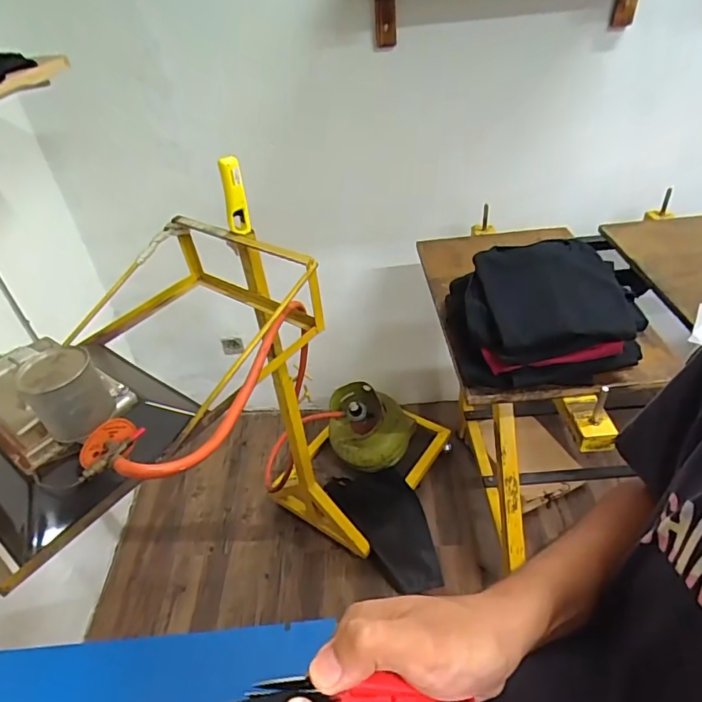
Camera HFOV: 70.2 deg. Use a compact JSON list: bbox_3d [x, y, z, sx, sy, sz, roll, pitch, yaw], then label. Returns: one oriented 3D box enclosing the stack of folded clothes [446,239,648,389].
[{"bbox_3d":[0.345,-0.077,0.923,0.304,0.160,0.243,-5,39,2],"label":"stack of folded clothes"}]

